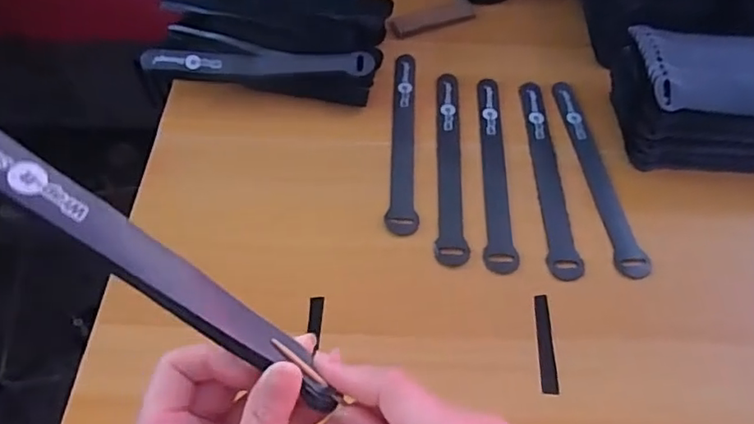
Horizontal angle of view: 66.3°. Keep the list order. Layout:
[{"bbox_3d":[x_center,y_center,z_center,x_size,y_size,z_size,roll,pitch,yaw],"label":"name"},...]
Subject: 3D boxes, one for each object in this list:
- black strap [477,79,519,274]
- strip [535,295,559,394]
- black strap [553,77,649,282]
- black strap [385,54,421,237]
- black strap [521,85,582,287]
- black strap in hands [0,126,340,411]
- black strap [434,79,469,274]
[{"bbox_3d":[0.097,-0.040,0.479,0.023,0.004,0.199,3,54,0],"label":"black strap"},{"bbox_3d":[0.116,0.088,0.392,0.012,0.004,0.068,2,54,0],"label":"strip"},{"bbox_3d":[0.182,-0.038,0.478,0.025,0.005,0.199,-2,54,-3],"label":"black strap"},{"bbox_3d":[0.025,-0.068,0.499,0.024,0.004,0.201,4,54,1],"label":"black strap"},{"bbox_3d":[0.141,-0.036,0.477,0.024,0.004,0.199,2,54,0],"label":"black strap"},{"bbox_3d":[-0.094,0.021,0.236,0.192,0.009,0.023,39,56,-13],"label":"black strap in hands"},{"bbox_3d":[0.060,-0.045,0.483,0.024,0.004,0.201,2,54,0],"label":"black strap"}]

